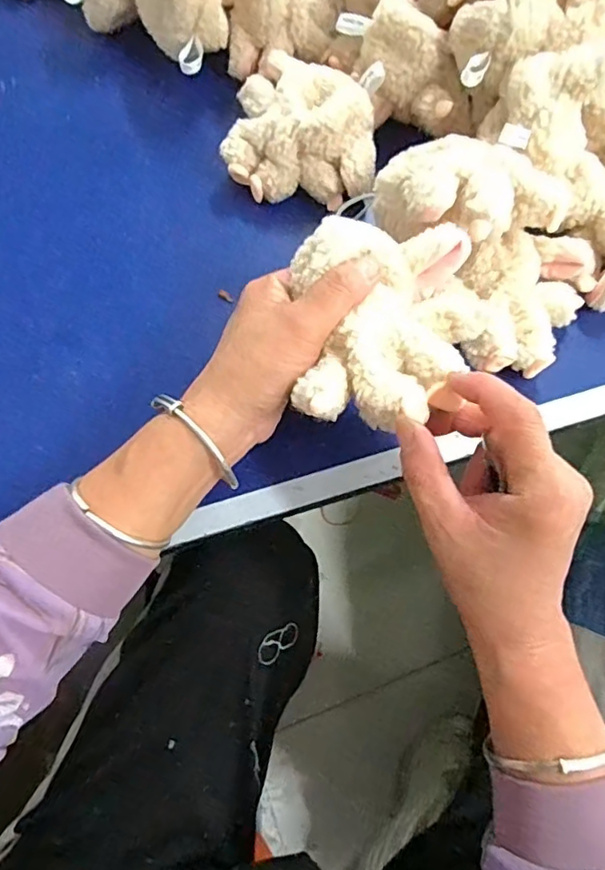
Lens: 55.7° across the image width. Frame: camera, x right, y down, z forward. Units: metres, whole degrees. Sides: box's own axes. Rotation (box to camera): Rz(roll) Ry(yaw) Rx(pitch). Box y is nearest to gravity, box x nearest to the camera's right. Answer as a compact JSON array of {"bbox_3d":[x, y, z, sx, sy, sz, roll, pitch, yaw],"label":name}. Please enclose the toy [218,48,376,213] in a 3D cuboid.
[{"bbox_3d":[0.003,-0.237,0.441,0.111,0.046,0.107,12,69,4],"label":"toy"}]

